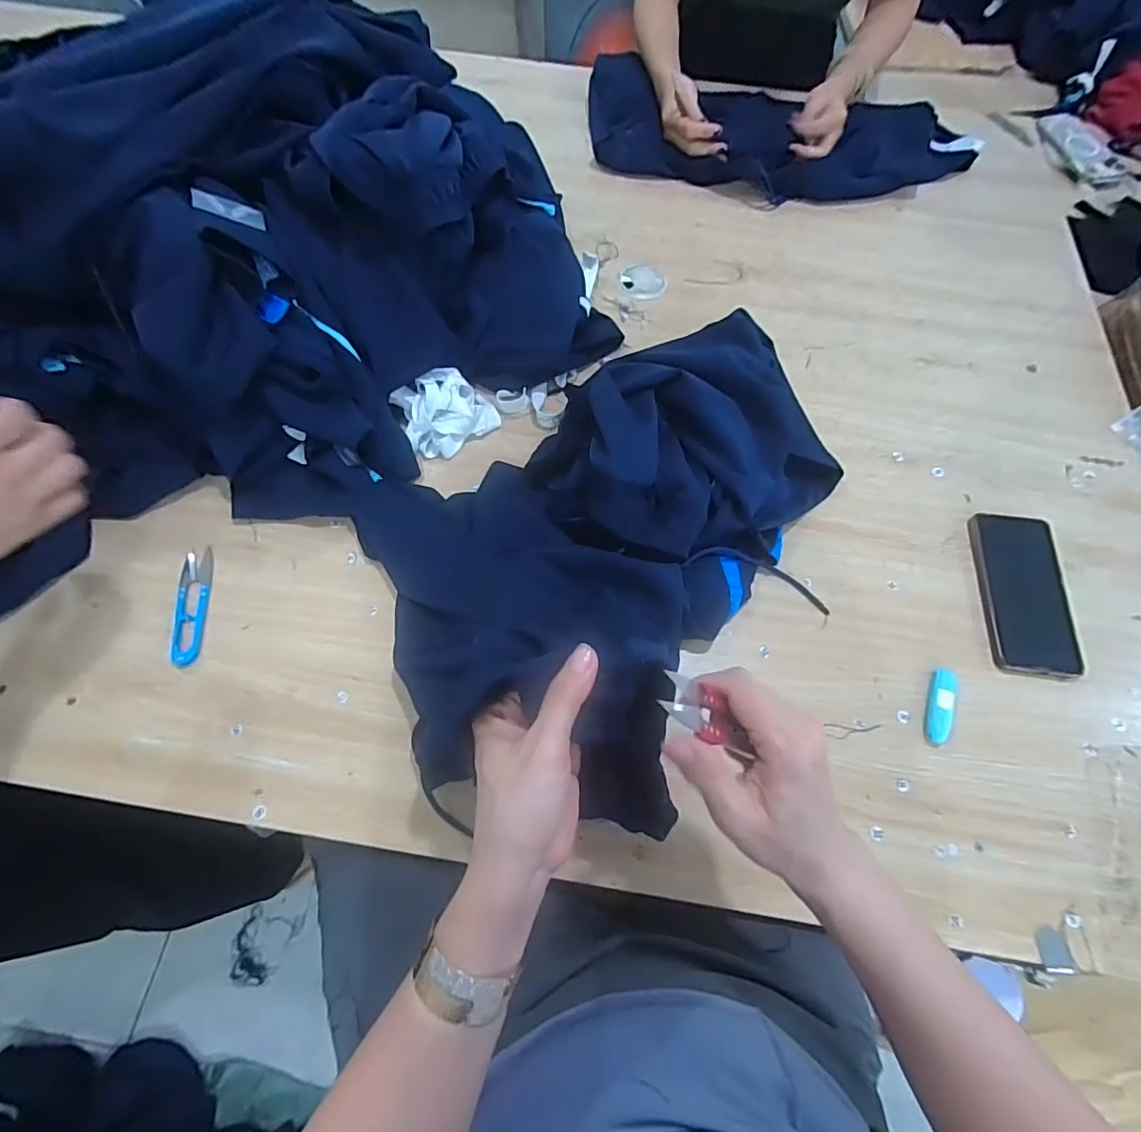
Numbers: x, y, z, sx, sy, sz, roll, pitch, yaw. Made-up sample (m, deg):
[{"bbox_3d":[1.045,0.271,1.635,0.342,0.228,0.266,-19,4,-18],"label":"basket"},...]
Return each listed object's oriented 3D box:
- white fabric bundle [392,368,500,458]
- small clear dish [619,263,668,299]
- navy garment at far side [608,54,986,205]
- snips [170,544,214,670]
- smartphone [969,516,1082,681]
[{"bbox_3d":[-0.135,-0.171,0.597,0.102,0.043,0.082,-25,70,-12],"label":"white fabric bundle"},{"bbox_3d":[0.097,-0.379,0.714,0.061,0.005,0.059,1,67,-1],"label":"small clear dish"},{"bbox_3d":[0.315,-0.654,0.801,0.549,0.059,0.248,6,67,1],"label":"navy garment at far side"},{"bbox_3d":[-0.371,0.038,0.527,0.029,0.009,0.119,-6,68,-4],"label":"snips"},{"bbox_3d":[0.458,0.027,0.543,0.081,0.013,0.167,8,67,2],"label":"smartphone"}]

